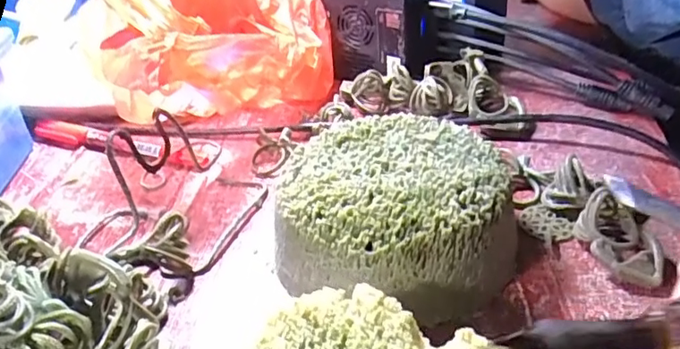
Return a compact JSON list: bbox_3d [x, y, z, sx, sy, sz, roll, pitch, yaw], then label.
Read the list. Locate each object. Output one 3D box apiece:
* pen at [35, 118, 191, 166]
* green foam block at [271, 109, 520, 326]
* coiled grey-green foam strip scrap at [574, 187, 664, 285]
[{"bbox_3d":[-0.151,-0.020,0.370,0.129,0.011,0.013,12,38,22],"label":"pen"},{"bbox_3d":[0.026,0.016,0.260,0.103,0.044,0.098,2,36,10],"label":"green foam block"},{"bbox_3d":[0.121,0.027,0.247,0.033,0.028,0.031,8,37,18],"label":"coiled grey-green foam strip scrap"}]

